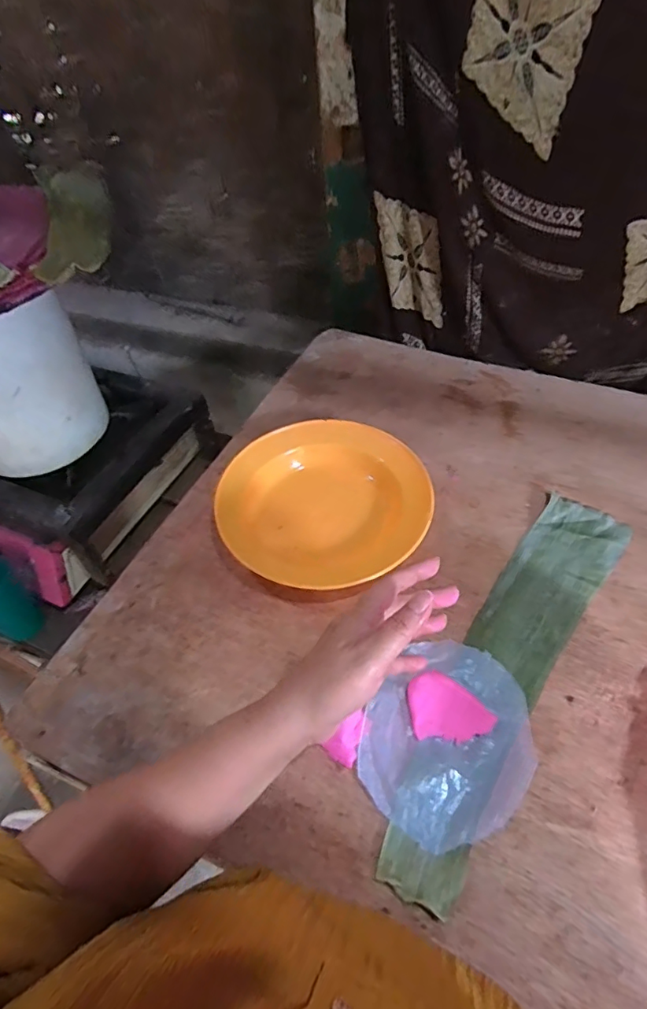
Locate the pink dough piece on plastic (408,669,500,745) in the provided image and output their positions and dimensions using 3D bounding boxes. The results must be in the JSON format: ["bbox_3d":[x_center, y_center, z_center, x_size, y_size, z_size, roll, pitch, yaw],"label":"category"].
[{"bbox_3d":[0.104,0.166,0.424,0.066,0.005,0.051,1,52,5],"label":"pink dough piece on plastic"}]

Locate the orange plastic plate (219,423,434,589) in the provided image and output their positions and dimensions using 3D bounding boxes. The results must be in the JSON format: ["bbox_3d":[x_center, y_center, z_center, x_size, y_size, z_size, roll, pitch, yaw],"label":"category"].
[{"bbox_3d":[-0.001,-0.005,0.548,0.218,0.044,0.196,-16,52,-7],"label":"orange plastic plate"}]

